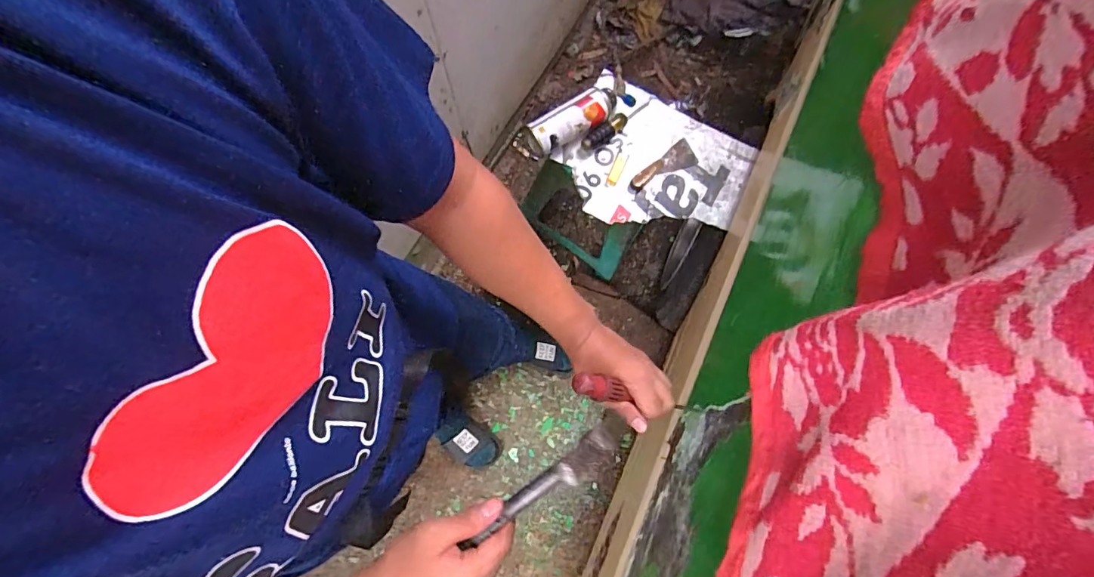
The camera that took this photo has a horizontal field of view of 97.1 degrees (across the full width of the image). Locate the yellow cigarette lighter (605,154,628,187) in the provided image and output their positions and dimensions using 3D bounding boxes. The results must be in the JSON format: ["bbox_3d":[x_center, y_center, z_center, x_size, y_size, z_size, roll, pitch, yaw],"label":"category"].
[{"bbox_3d":[0.140,-0.237,0.964,0.022,0.007,0.076,25,77,5],"label":"yellow cigarette lighter"}]

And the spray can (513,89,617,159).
[{"bbox_3d":[0.047,-0.322,0.936,0.204,0.078,0.064,-31,78,-8],"label":"spray can"}]

